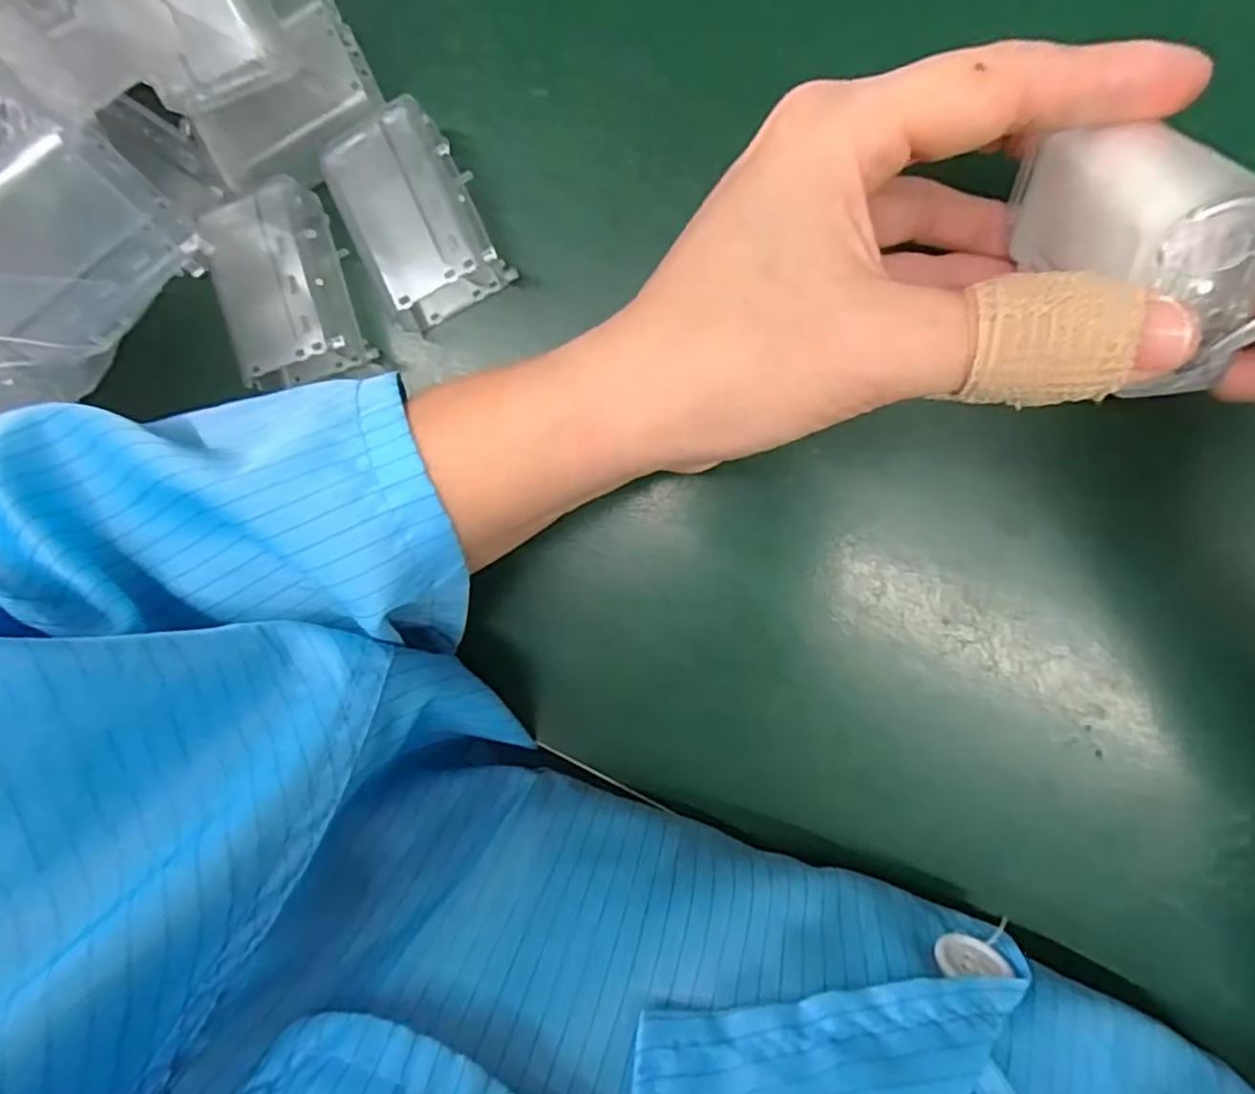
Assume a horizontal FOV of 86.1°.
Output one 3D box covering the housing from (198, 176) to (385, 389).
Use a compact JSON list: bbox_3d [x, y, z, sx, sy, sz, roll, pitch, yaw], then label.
[{"bbox_3d":[-0.113,-0.084,0.223,0.035,0.026,0.058,-17,92,8],"label":"housing"}]

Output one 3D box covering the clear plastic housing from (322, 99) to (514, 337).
[{"bbox_3d":[-0.068,-0.104,0.215,0.042,0.025,0.056,-28,90,9],"label":"clear plastic housing"}]

